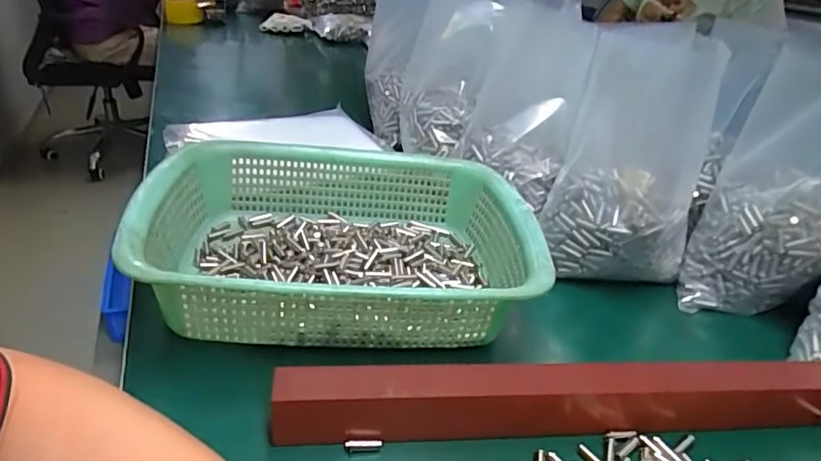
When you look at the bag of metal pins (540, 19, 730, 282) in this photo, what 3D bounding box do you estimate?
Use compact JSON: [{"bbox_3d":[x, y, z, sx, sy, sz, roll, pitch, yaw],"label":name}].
[{"bbox_3d":[0.205,-0.066,0.505,0.122,0.238,0.081,14,-7,24],"label":"bag of metal pins"}]

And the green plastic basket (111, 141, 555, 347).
[{"bbox_3d":[-0.051,0.007,0.439,0.288,0.083,0.220,0,30,-9],"label":"green plastic basket"}]

